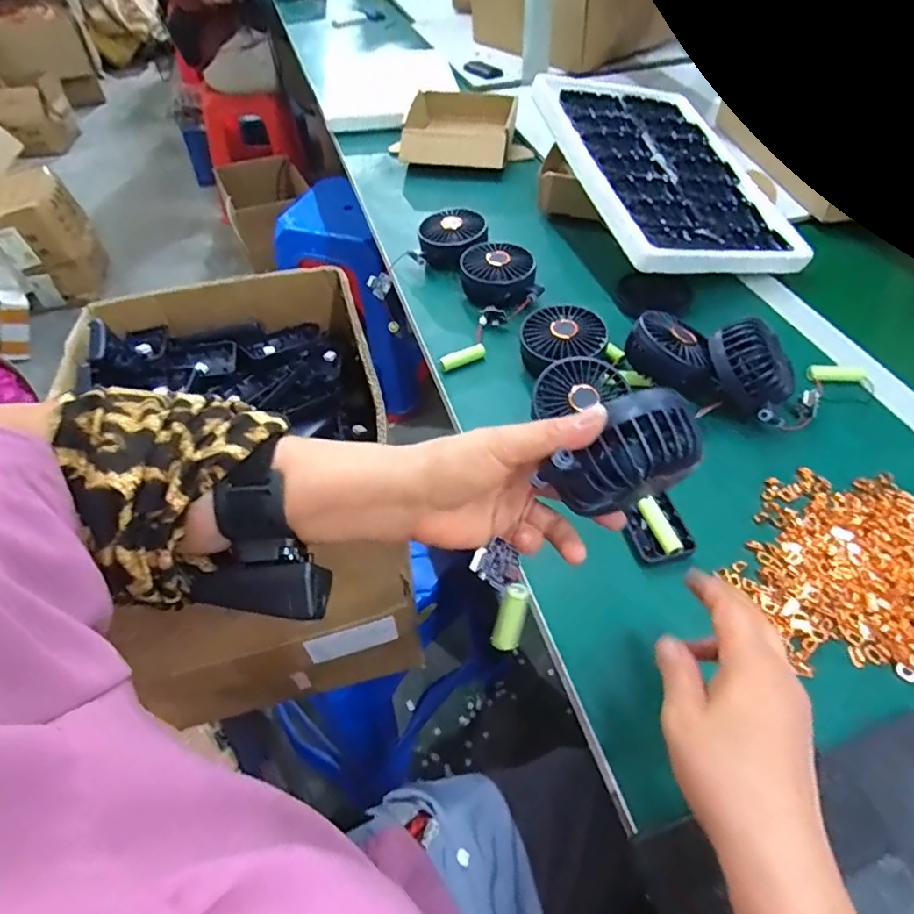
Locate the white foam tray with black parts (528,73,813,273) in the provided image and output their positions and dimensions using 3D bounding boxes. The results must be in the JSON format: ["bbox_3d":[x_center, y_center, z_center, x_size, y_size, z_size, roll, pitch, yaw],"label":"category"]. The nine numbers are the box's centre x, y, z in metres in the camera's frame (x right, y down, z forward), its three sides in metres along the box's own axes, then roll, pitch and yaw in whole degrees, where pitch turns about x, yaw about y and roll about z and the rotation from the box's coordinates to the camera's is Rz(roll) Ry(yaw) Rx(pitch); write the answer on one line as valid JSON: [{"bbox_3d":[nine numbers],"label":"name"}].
[{"bbox_3d":[0.259,-0.362,0.694,0.253,0.026,0.359,-6,62,-18],"label":"white foam tray with black parts"}]

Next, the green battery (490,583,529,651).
[{"bbox_3d":[0.037,0.113,0.387,0.017,0.054,0.014,19,26,19],"label":"green battery"}]

